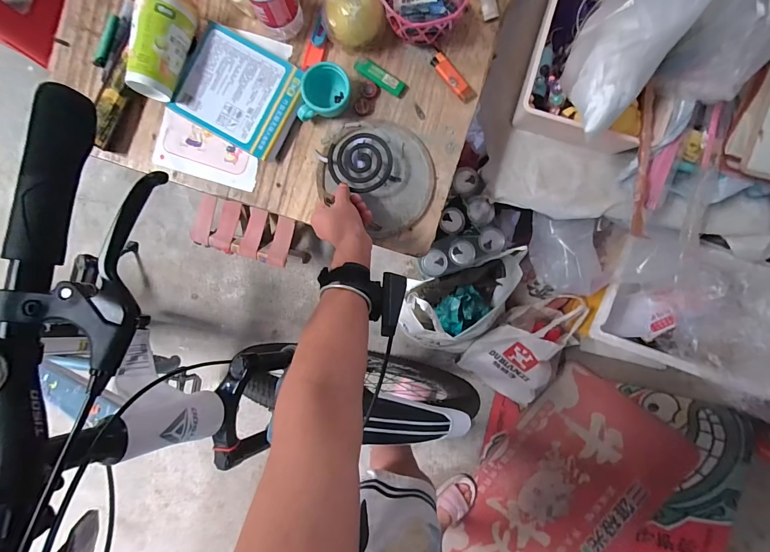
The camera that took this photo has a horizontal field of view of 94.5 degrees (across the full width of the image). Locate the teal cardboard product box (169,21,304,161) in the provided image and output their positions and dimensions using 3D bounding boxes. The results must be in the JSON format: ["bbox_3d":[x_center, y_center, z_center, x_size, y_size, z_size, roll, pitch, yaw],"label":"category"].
[{"bbox_3d":[-0.214,-0.271,0.530,0.167,0.026,0.139,30,96,0],"label":"teal cardboard product box"}]

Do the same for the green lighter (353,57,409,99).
[{"bbox_3d":[-0.006,-0.299,0.537,0.085,0.014,0.025,33,96,0],"label":"green lighter"}]

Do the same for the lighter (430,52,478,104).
[{"bbox_3d":[0.104,-0.299,0.538,0.026,0.010,0.084,-42,92,5],"label":"lighter"}]

